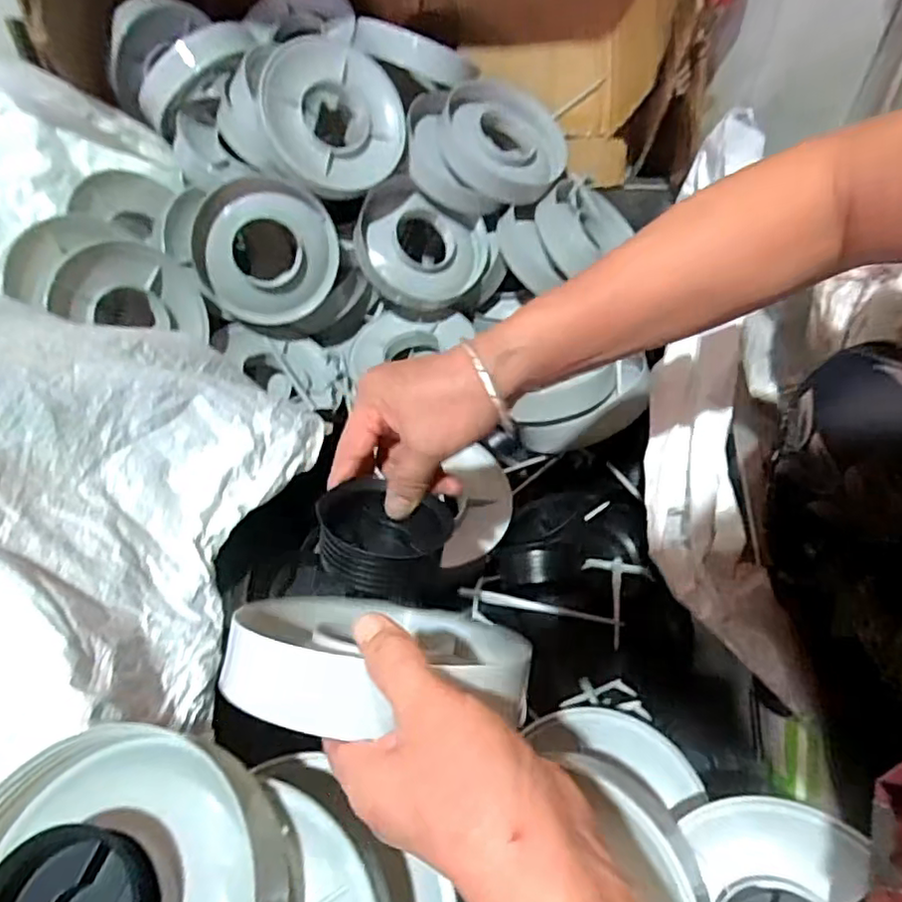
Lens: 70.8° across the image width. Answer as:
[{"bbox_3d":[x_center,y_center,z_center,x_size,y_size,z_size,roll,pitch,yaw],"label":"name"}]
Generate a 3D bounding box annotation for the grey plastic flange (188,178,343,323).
[{"bbox_3d":[-0.209,-0.226,0.718,0.151,0.153,0.024,-21,26,-19],"label":"grey plastic flange"}]

